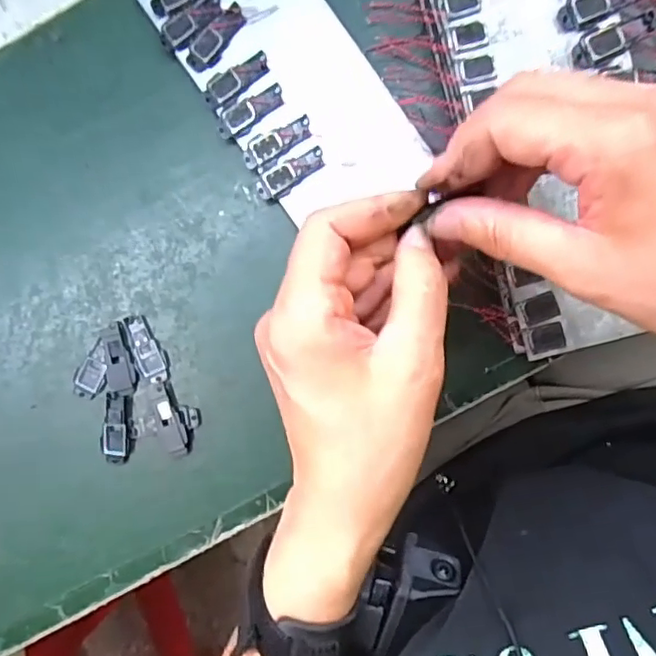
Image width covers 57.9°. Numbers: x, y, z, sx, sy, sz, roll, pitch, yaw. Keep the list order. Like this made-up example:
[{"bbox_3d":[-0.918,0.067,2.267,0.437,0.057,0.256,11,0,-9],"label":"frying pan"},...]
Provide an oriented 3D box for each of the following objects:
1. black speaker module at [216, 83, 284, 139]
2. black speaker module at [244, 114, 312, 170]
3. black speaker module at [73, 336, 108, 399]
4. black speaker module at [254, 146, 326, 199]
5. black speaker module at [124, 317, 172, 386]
[{"bbox_3d":[-0.042,-0.115,0.316,0.039,0.004,0.015,-25,91,4],"label":"black speaker module"},{"bbox_3d":[-0.027,-0.099,0.315,0.039,0.004,0.015,-25,91,4],"label":"black speaker module"},{"bbox_3d":[-0.131,0.024,0.330,0.017,0.004,0.032,26,94,2],"label":"black speaker module"},{"bbox_3d":[-0.020,-0.083,0.316,0.039,0.004,0.014,-35,90,4],"label":"black speaker module"},{"bbox_3d":[-0.101,0.012,0.330,0.017,0.004,0.040,-24,91,4],"label":"black speaker module"}]

